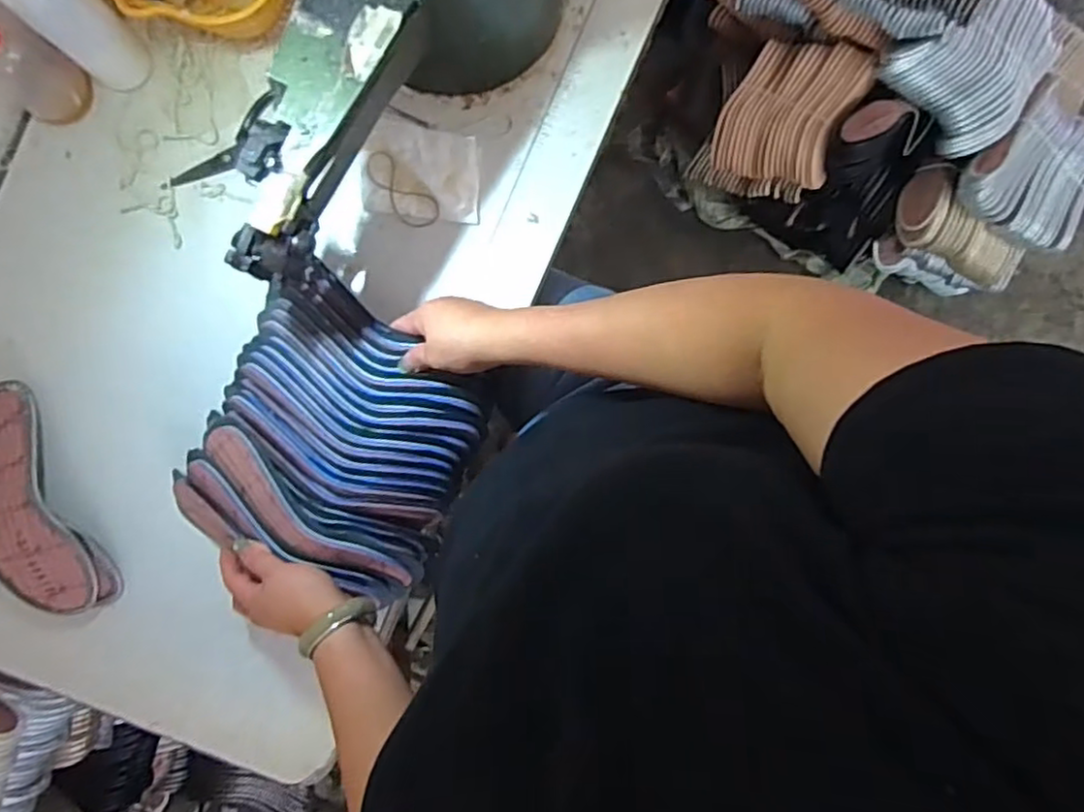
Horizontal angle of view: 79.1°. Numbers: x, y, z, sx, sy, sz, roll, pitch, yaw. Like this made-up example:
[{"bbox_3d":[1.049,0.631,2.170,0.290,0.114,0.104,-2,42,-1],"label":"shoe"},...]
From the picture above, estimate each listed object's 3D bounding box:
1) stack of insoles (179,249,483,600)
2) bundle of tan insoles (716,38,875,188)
[{"bbox_3d":[-0.196,0.032,0.605,0.224,0.046,0.264,27,91,-1],"label":"stack of insoles"},{"bbox_3d":[0.437,-0.527,1.188,0.212,0.150,0.223,17,91,-1],"label":"bundle of tan insoles"}]

